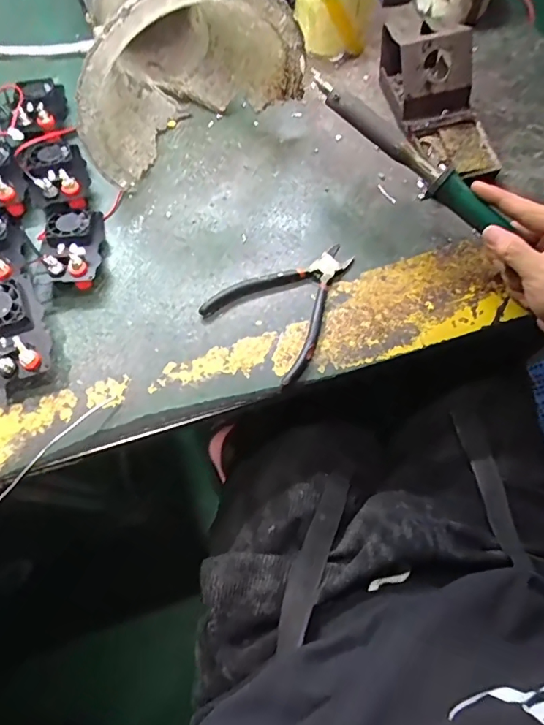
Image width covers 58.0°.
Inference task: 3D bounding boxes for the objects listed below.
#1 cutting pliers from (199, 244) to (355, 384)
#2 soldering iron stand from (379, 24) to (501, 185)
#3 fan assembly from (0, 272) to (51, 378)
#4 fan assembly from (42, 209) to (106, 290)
[{"bbox_3d":[0.020,-0.062,0.453,0.105,0.015,0.132,40,76,13],"label":"cutting pliers"},{"bbox_3d":[0.169,-0.266,0.488,0.080,0.082,0.166,-16,71,-5],"label":"soldering iron stand"},{"bbox_3d":[-0.228,-0.028,0.432,0.063,0.038,0.094,-31,73,-9],"label":"fan assembly"},{"bbox_3d":[-0.188,-0.113,0.466,0.050,0.032,0.090,-9,71,-2],"label":"fan assembly"}]

